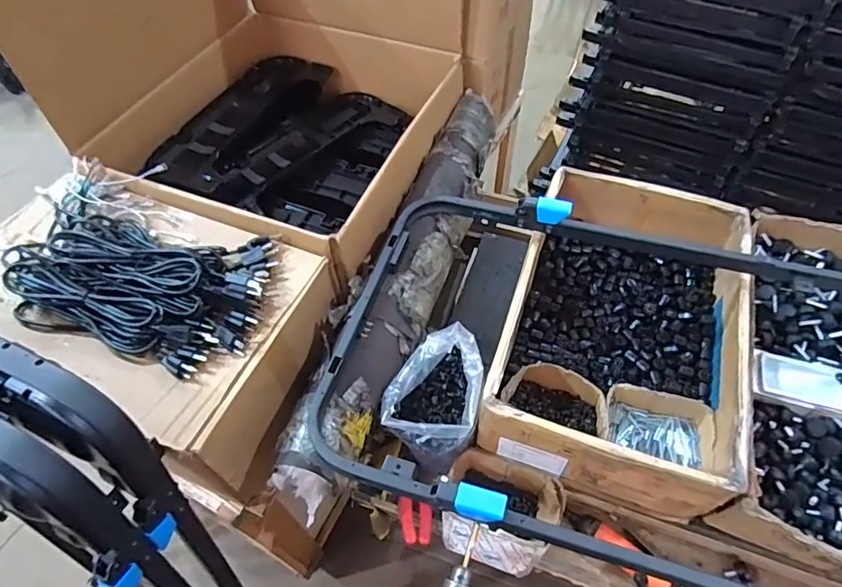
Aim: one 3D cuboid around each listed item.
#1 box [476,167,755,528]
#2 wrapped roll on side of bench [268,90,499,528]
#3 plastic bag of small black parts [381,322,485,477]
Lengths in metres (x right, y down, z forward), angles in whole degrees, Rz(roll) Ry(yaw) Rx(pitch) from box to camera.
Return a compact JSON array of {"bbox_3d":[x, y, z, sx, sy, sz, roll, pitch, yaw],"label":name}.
[{"bbox_3d":[0.335,0.049,0.879,0.342,0.167,0.537,15,56,13],"label":"box"},{"bbox_3d":[-0.010,-0.075,0.891,0.130,0.081,0.862,17,57,14],"label":"wrapped roll on side of bench"},{"bbox_3d":[0.035,0.151,0.796,0.129,0.091,0.189,24,59,19],"label":"plastic bag of small black parts"}]

